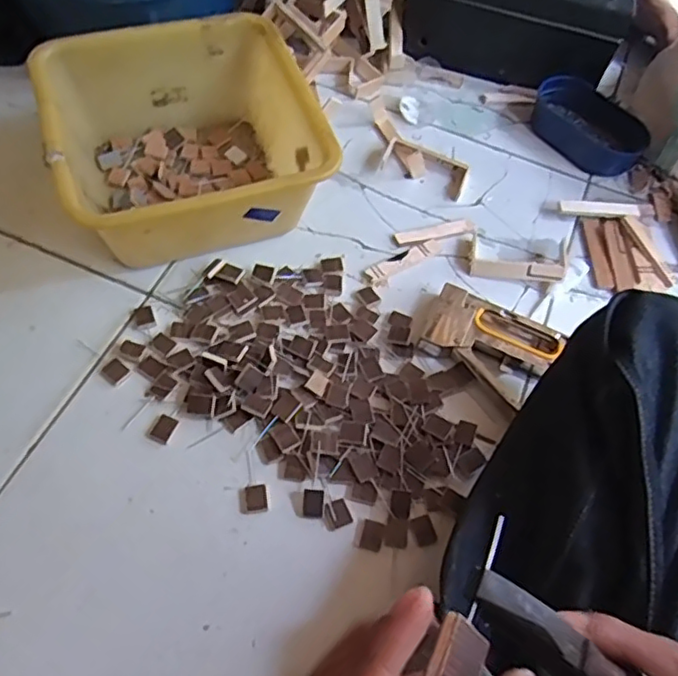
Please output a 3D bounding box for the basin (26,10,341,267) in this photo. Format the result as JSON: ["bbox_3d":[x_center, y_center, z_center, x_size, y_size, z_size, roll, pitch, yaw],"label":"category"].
[{"bbox_3d":[-0.169,-0.213,0.684,0.263,0.121,0.259,-17,63,-16],"label":"basin"}]

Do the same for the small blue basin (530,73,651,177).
[{"bbox_3d":[0.323,-0.276,0.819,0.083,0.049,0.158,-35,69,-24],"label":"small blue basin"}]

